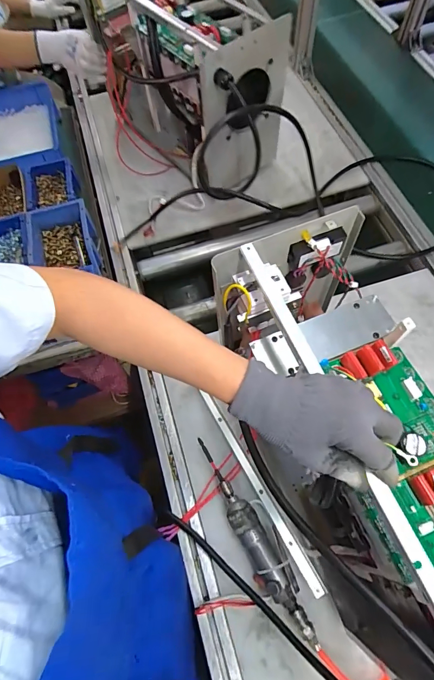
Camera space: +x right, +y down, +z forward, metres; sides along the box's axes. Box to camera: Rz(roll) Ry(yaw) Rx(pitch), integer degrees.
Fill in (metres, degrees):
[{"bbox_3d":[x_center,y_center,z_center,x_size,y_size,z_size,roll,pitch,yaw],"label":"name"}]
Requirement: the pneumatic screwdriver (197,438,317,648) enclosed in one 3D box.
[{"bbox_3d":[0.057,0.288,0.574,0.057,0.049,0.299,-23,65,-8],"label":"pneumatic screwdriver"}]

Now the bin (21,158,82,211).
[{"bbox_3d":[-0.363,-0.325,0.849,0.109,0.075,0.144,-20,65,-6],"label":"bin"}]

